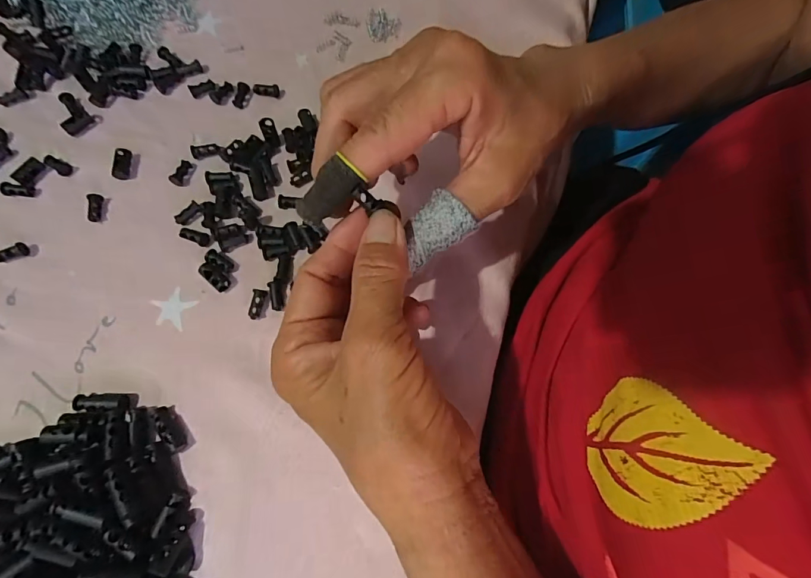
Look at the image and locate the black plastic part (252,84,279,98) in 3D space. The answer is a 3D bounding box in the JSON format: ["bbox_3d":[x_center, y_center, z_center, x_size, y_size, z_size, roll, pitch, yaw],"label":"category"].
[{"bbox_3d":[-0.095,-0.136,0.282,0.018,0.007,0.007,5,72,0],"label":"black plastic part"}]

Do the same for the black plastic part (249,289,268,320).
[{"bbox_3d":[-0.084,0.009,0.236,0.007,0.004,0.017,5,72,0],"label":"black plastic part"}]

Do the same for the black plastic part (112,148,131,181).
[{"bbox_3d":[-0.179,-0.079,0.262,0.009,0.009,0.018,-2,72,-2],"label":"black plastic part"}]

